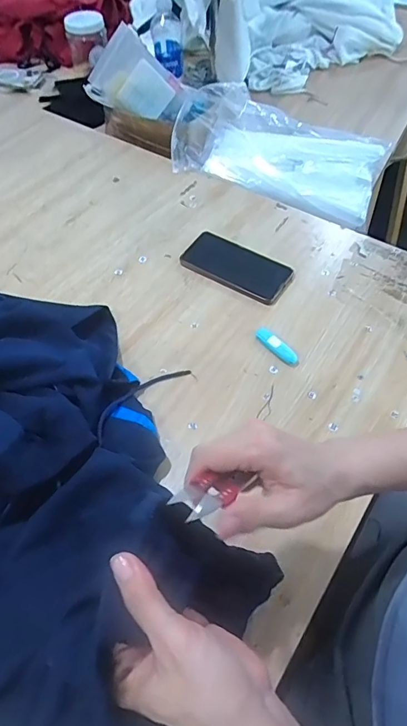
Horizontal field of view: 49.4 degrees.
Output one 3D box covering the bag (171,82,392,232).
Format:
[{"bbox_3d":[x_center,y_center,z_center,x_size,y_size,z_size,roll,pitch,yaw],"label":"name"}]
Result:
[{"bbox_3d":[0.141,-0.412,0.837,0.389,0.064,0.231,18,59,13],"label":"bag"}]

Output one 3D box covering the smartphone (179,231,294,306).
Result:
[{"bbox_3d":[0.053,-0.151,0.693,0.167,0.013,0.081,30,62,19],"label":"smartphone"}]

